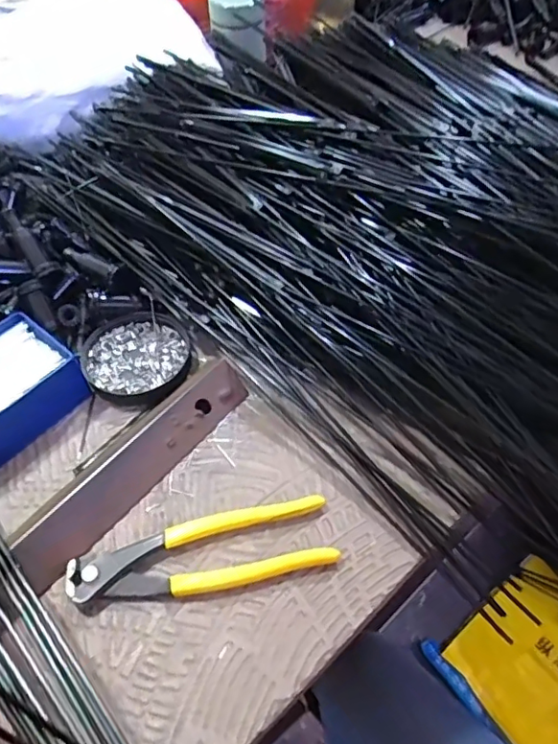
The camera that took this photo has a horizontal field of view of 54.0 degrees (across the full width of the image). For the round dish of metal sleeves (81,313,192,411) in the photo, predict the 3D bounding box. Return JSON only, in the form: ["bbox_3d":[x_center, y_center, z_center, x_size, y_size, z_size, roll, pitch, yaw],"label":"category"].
[{"bbox_3d":[-0.117,-0.012,0.455,0.085,0.012,0.084,0,54,0],"label":"round dish of metal sleeves"}]

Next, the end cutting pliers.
[{"bbox_3d":[-0.049,0.116,0.352,0.165,0.013,0.048,-9,55,-7],"label":"end cutting pliers"}]

